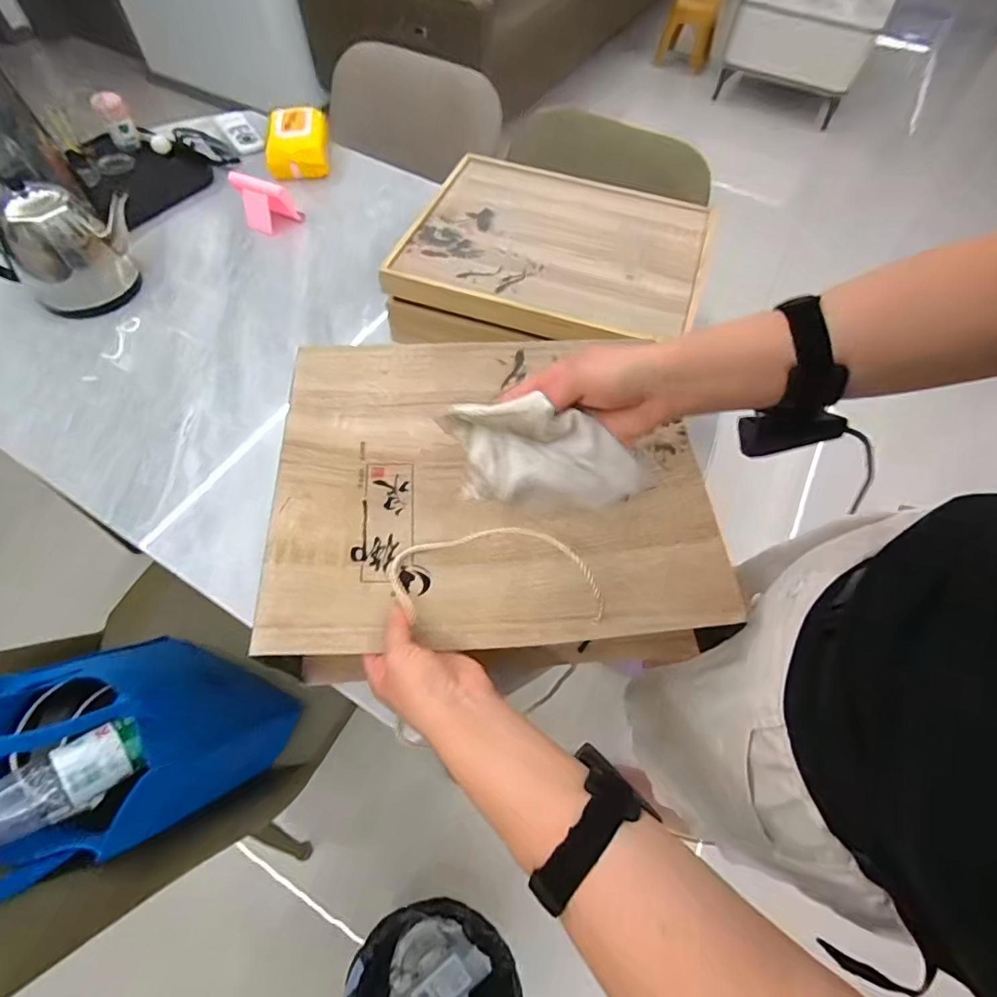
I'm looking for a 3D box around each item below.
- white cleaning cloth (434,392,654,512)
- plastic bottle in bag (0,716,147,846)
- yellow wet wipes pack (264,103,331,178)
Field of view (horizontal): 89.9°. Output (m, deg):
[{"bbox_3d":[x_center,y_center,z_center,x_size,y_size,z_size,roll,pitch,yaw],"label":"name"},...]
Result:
[{"bbox_3d":[0.039,-0.034,0.387,0.146,0.101,0.023,-9,32,7],"label":"white cleaning cloth"},{"bbox_3d":[-0.447,0.290,0.493,0.164,0.053,0.052,-27,64,-35],"label":"plastic bottle in bag"},{"bbox_3d":[-0.358,-0.634,0.889,0.103,0.061,0.127,-6,61,-7],"label":"yellow wet wipes pack"}]

